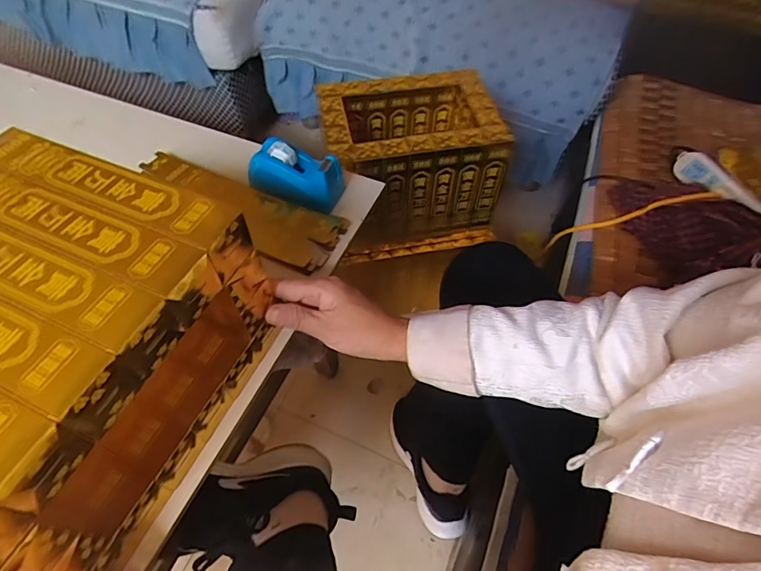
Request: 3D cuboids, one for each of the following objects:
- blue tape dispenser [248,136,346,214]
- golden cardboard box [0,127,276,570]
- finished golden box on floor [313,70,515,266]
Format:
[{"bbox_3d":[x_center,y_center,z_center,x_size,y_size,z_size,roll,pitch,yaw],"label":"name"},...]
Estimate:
[{"bbox_3d":[-0.106,-0.140,0.553,0.118,0.065,0.053,12,56,7],"label":"blue tape dispenser"},{"bbox_3d":[-0.254,0.040,0.336,0.227,0.137,0.247,20,58,13],"label":"golden cardboard box"},{"bbox_3d":[0.054,-0.222,0.859,0.301,0.244,0.222,-7,56,-5],"label":"finished golden box on floor"}]

